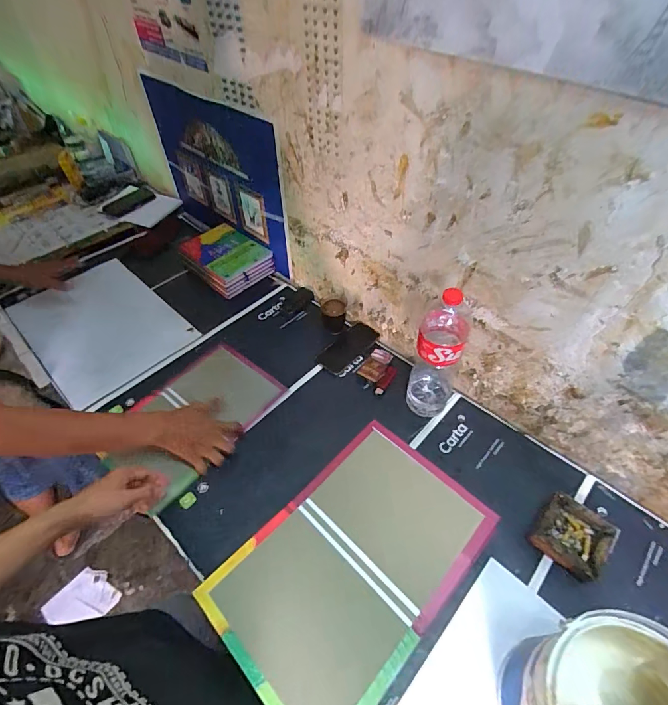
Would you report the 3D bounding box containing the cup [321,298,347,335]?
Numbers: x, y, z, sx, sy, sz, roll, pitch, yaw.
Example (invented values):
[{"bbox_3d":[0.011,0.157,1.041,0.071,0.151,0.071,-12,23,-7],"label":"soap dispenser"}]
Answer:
[{"bbox_3d":[0.003,-0.095,0.969,0.068,0.085,0.071,0,50,1],"label":"cup"}]

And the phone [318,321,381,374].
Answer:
[{"bbox_3d":[0.037,-0.014,0.960,0.082,0.008,0.175,32,57,25],"label":"phone"}]

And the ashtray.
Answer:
[{"bbox_3d":[0.402,0.313,0.645,0.107,0.050,0.110,36,59,27],"label":"ashtray"}]

